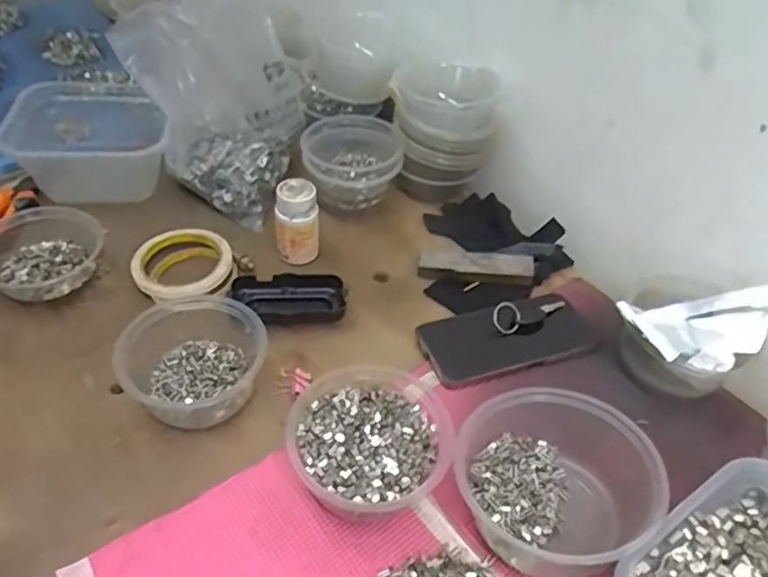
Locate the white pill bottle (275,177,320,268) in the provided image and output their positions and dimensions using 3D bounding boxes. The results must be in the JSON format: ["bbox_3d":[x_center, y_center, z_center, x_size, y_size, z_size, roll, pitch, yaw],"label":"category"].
[{"bbox_3d":[-0.091,-0.068,0.627,0.033,0.087,0.033,26,49,20],"label":"white pill bottle"}]

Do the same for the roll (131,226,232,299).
[{"bbox_3d":[-0.208,-0.025,0.623,0.095,0.026,0.097,3,45,-3],"label":"roll"}]

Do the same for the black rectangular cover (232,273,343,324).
[{"bbox_3d":[-0.093,0.010,0.591,0.105,0.020,0.060,-4,46,-9],"label":"black rectangular cover"}]

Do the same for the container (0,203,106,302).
[{"bbox_3d":[-0.345,-0.040,0.602,0.115,0.051,0.124,3,44,-3],"label":"container"}]

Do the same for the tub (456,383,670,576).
[{"bbox_3d":[0.121,0.139,0.430,0.140,0.080,0.115,25,48,18],"label":"tub"}]

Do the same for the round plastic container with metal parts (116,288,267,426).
[{"bbox_3d":[-0.161,0.059,0.514,0.115,0.061,0.107,3,45,-3],"label":"round plastic container with metal parts"}]

